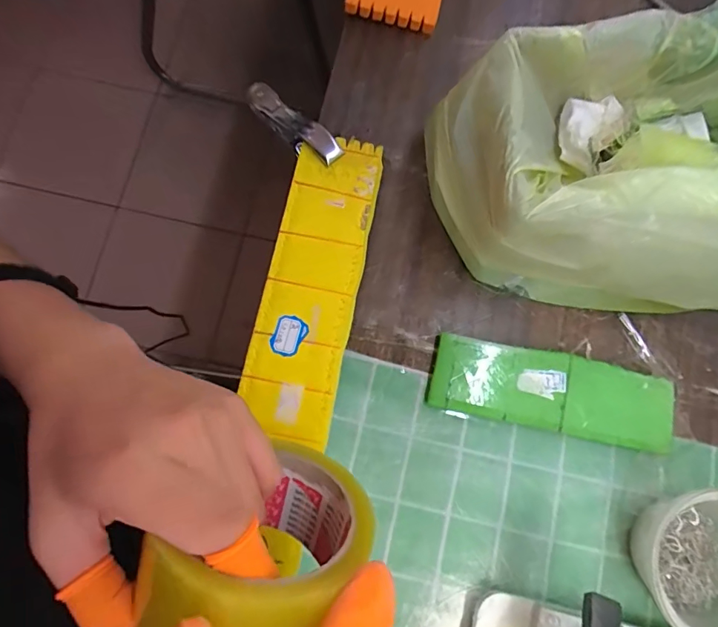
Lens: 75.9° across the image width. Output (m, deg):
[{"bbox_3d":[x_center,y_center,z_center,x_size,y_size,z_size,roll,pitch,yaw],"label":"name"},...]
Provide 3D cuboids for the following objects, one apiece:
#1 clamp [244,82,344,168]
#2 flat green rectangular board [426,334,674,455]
[{"bbox_3d":[-0.053,-0.156,0.392,0.021,0.042,0.115,-43,62,-8],"label":"clamp"},{"bbox_3d":[0.145,0.058,0.346,0.178,0.015,0.056,12,79,1],"label":"flat green rectangular board"}]

